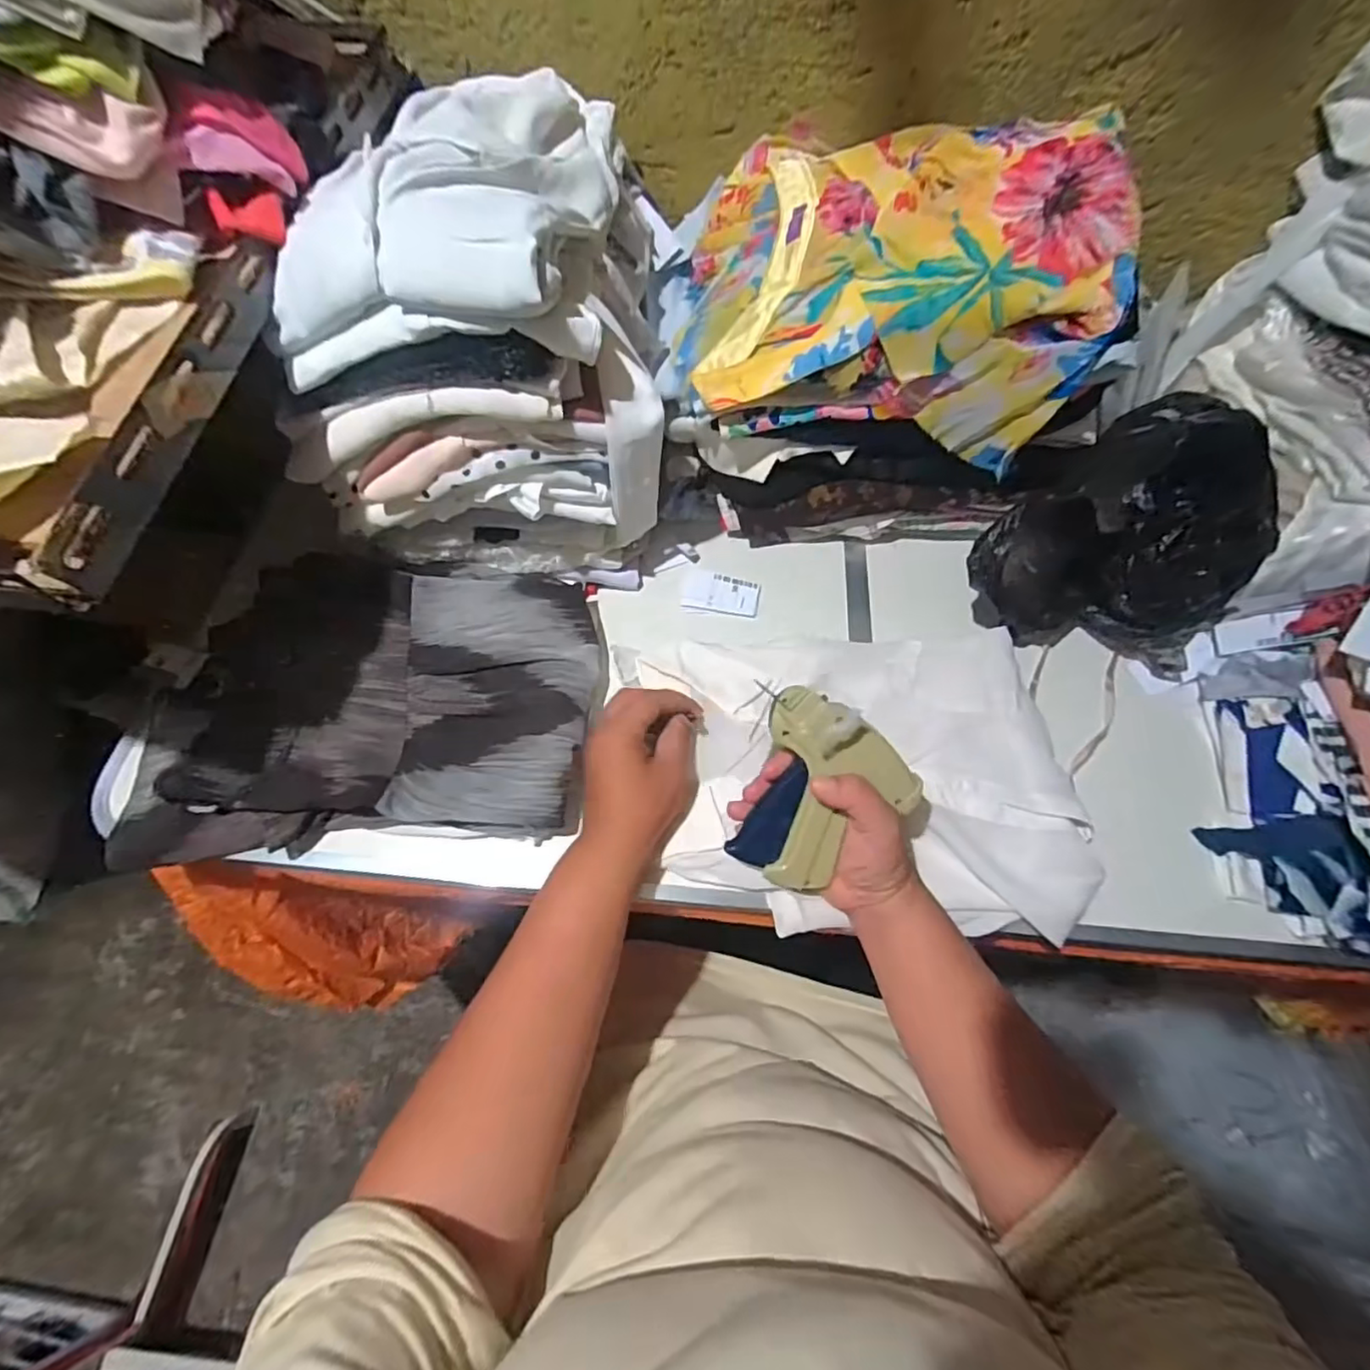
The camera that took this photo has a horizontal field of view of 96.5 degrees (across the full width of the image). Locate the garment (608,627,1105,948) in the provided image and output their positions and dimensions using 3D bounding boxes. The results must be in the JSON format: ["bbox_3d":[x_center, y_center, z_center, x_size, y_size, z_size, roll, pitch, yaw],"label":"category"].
[{"bbox_3d":[0.128,0.064,0.477,0.344,0.027,0.236,-2,63,-2],"label":"garment"}]

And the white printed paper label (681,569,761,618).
[{"bbox_3d":[0.035,-0.087,0.580,0.070,0.004,0.050,8,63,3],"label":"white printed paper label"}]

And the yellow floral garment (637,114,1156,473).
[{"bbox_3d":[0.152,-0.346,0.504,0.334,0.140,0.251,4,63,1],"label":"yellow floral garment"}]

